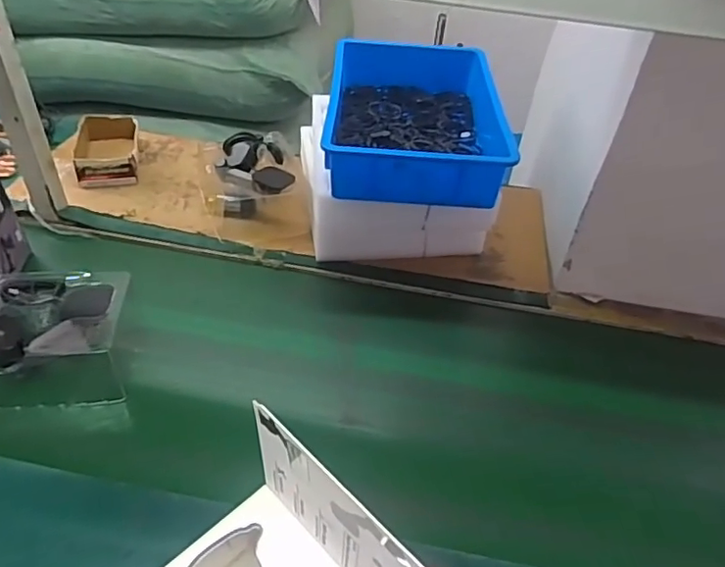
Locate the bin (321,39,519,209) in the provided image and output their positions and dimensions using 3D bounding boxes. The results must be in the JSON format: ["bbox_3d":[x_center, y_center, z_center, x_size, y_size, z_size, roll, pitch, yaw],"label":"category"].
[{"bbox_3d":[0.082,-0.282,0.942,0.267,0.090,0.412,4,41,-2],"label":"bin"}]

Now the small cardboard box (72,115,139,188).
[{"bbox_3d":[-0.482,-0.252,1.077,0.118,0.056,0.187,-9,43,-17],"label":"small cardboard box"}]

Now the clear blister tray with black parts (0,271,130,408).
[{"bbox_3d":[-0.406,0.056,0.721,0.194,0.071,0.171,-2,41,-10],"label":"clear blister tray with black parts"}]

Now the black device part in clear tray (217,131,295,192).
[{"bbox_3d":[-0.185,-0.204,0.959,0.107,0.040,0.160,-11,43,-19],"label":"black device part in clear tray"}]

